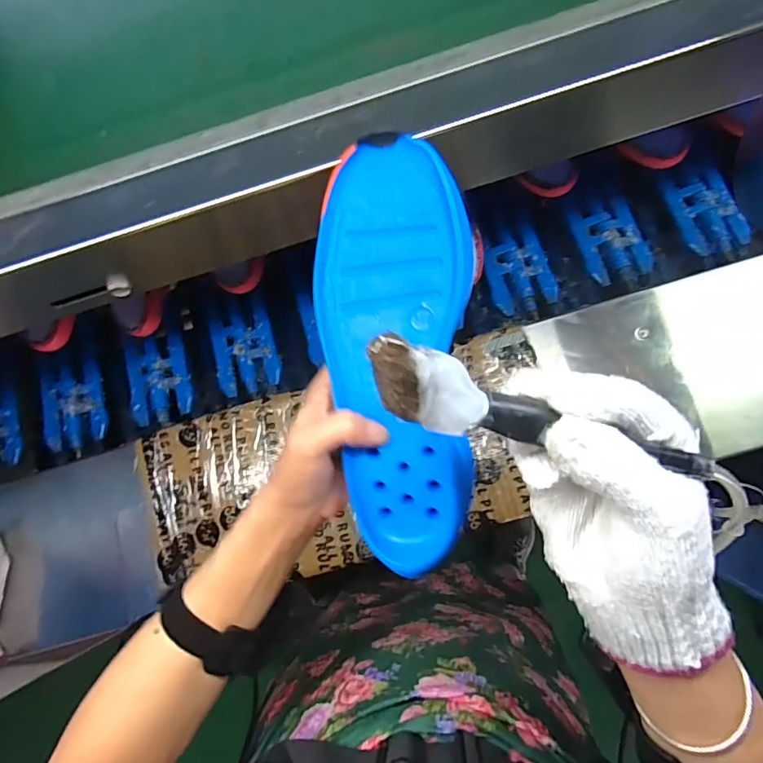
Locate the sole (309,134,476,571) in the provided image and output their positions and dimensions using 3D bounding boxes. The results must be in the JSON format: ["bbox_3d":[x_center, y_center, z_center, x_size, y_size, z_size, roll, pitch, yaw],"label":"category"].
[{"bbox_3d":[0.007,-0.009,0.291,0.090,0.033,0.242,-3,96,5],"label":"sole"}]

